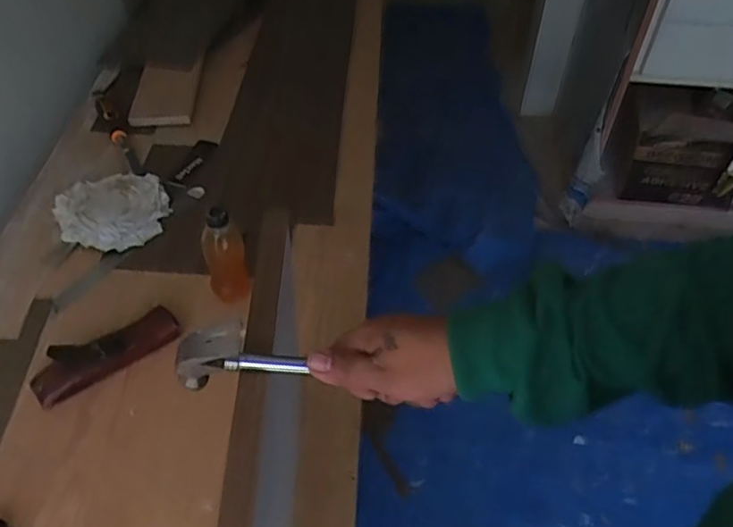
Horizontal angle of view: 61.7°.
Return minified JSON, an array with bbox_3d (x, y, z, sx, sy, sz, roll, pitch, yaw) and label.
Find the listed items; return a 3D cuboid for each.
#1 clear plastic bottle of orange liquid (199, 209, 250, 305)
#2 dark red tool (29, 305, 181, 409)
[{"bbox_3d":[-0.201,-0.012,0.871,0.059,0.146,0.048,-10,49,-9],"label":"clear plastic bottle of orange liquid"},{"bbox_3d":[-0.353,0.120,0.834,0.197,0.041,0.060,-29,55,-27],"label":"dark red tool"}]

